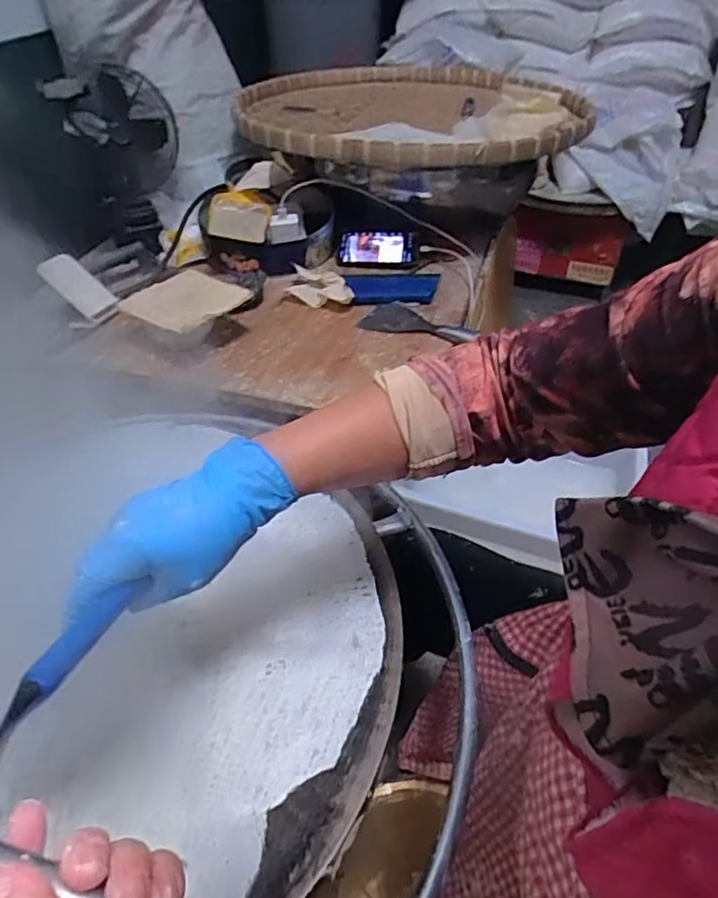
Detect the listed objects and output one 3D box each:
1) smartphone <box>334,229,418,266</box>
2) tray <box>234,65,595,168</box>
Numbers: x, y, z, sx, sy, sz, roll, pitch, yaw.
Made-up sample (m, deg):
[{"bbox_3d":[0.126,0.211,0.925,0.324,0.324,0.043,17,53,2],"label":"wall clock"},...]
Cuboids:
[{"bbox_3d":[0.038,-0.395,1.135,0.157,0.073,0.012,2,0,2],"label":"smartphone"},{"bbox_3d":[0.080,-0.694,1.198,0.608,0.093,0.751,-12,44,-13],"label":"tray"}]

